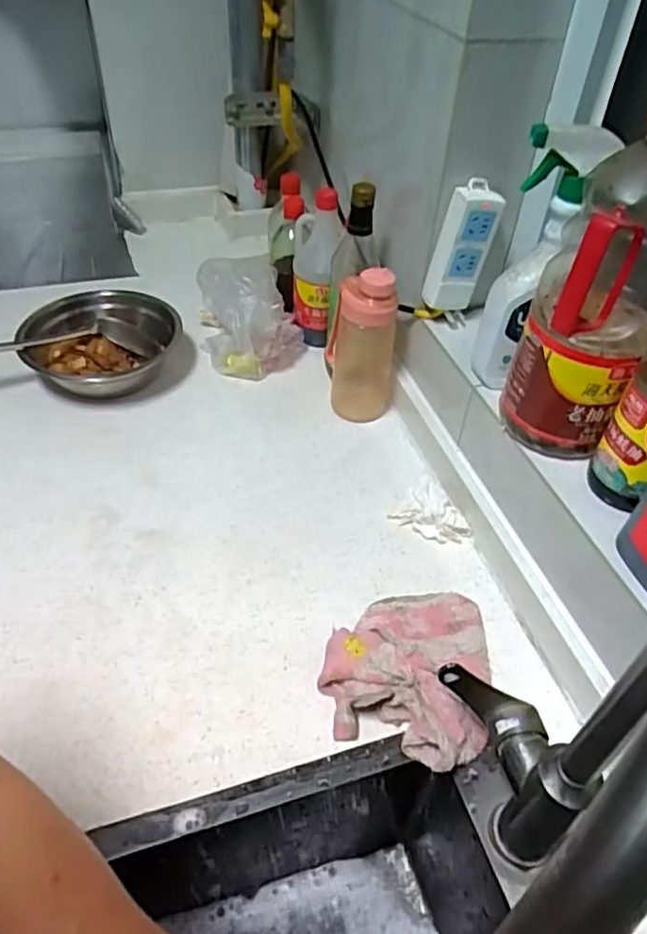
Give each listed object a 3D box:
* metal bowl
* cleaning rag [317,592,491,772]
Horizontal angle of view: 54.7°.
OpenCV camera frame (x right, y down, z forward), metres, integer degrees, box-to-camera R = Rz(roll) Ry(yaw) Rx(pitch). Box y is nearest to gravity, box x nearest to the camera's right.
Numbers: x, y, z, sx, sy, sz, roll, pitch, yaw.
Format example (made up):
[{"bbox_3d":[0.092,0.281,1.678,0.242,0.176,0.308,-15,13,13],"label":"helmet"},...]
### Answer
[{"bbox_3d":[-0.310,-0.168,0.865,0.204,0.071,0.205,2,46,-2],"label":"metal bowl"},{"bbox_3d":[0.079,0.170,0.563,0.143,0.043,0.163,13,47,9],"label":"cleaning rag"}]

